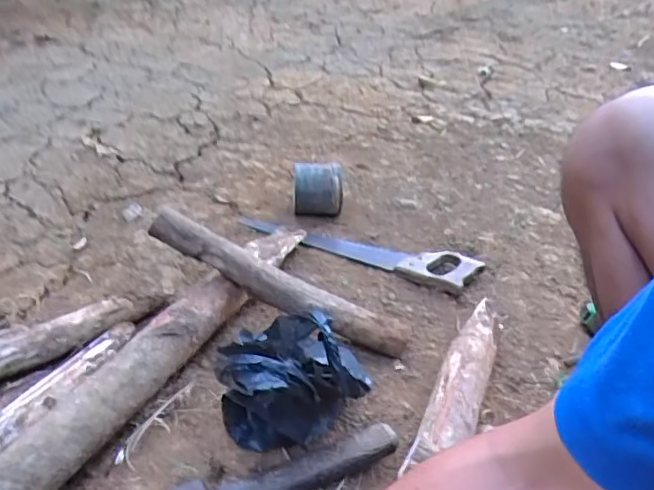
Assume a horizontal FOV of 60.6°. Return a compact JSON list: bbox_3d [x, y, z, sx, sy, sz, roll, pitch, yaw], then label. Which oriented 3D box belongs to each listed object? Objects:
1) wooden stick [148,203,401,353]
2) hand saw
[{"bbox_3d":[-0.066,0.049,0.773,0.379,0.050,0.059,27,35,4],"label":"wooden stick"},{"bbox_3d":[0.046,0.002,0.954,0.420,0.029,0.098,14,33,10],"label":"hand saw"}]

